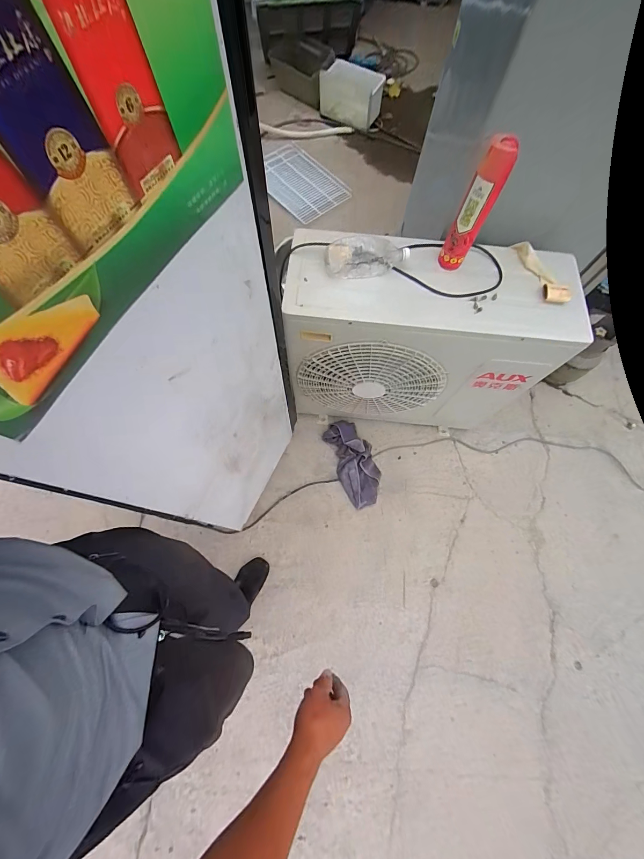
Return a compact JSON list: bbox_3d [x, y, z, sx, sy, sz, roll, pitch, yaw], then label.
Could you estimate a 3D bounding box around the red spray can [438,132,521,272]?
[{"bbox_3d":[0.350,-0.502,0.752,0.068,0.278,0.063,0,70,0],"label":"red spray can"}]

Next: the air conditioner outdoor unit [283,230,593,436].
[{"bbox_3d":[0.296,-0.265,1.124,0.775,0.696,0.273,3,70,1],"label":"air conditioner outdoor unit"}]

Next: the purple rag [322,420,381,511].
[{"bbox_3d":[0.136,0.137,1.358,0.162,0.054,0.361,-18,81,-10],"label":"purple rag"}]

